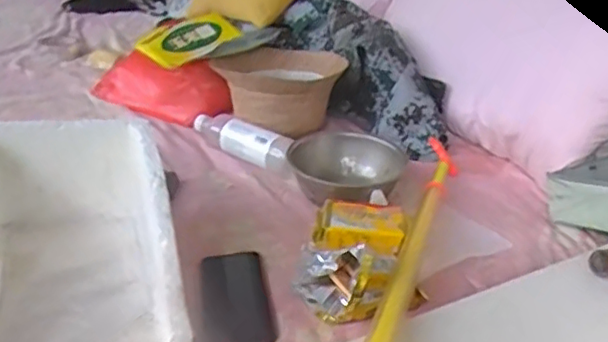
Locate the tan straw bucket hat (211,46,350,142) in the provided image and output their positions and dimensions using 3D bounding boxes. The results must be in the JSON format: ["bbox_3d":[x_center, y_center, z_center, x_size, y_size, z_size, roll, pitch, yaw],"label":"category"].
[{"bbox_3d":[-0.045,-0.161,1.174,0.235,0.117,0.232,-3,29,-14],"label":"tan straw bucket hat"}]

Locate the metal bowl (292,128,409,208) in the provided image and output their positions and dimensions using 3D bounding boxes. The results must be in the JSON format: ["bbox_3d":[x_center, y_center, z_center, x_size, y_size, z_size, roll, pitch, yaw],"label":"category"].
[{"bbox_3d":[0.070,0.005,0.959,0.172,0.078,0.172,4,28,-2],"label":"metal bowl"}]

